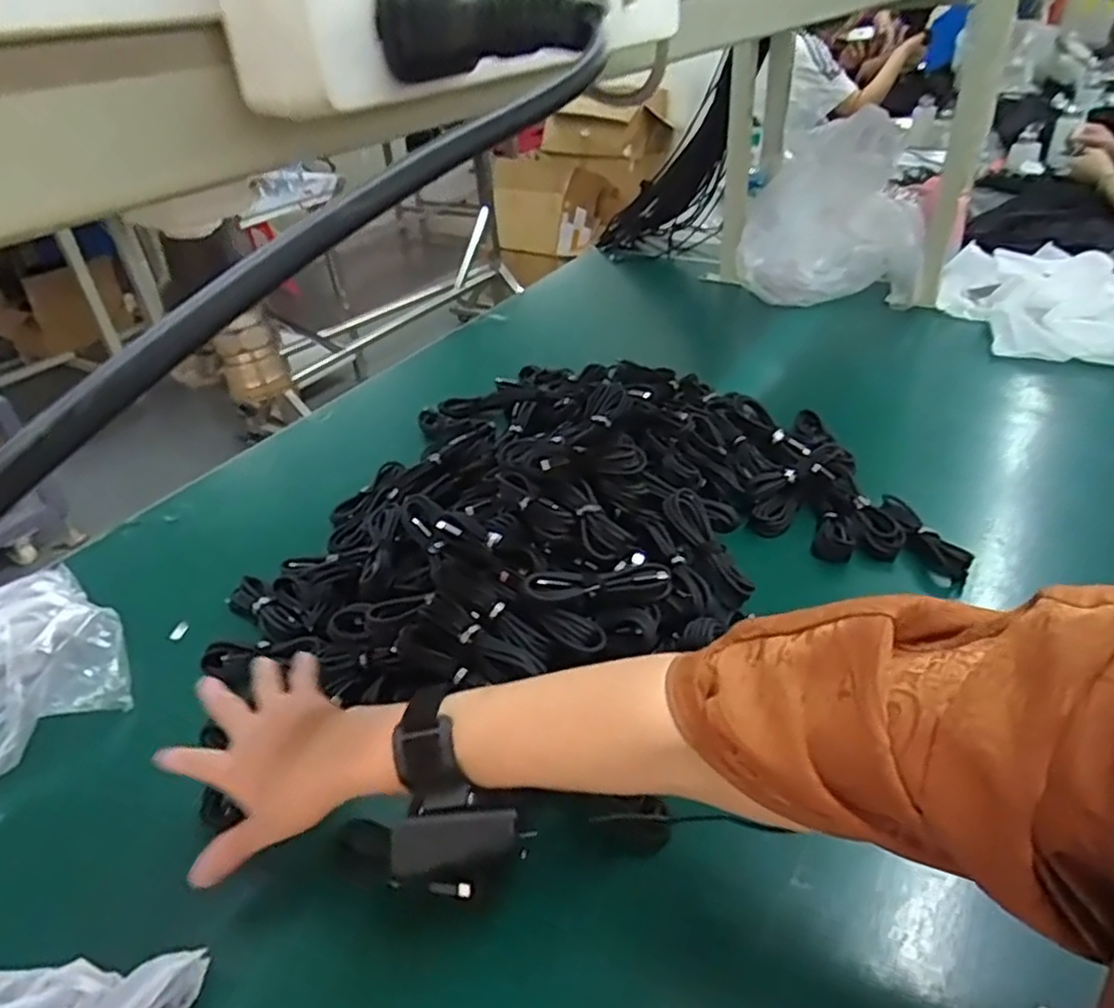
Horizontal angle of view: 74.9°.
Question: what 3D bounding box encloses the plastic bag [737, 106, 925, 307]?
[{"bbox_3d":[0.454,-0.484,1.170,0.258,0.202,0.310,10,39,21],"label":"plastic bag"}]

